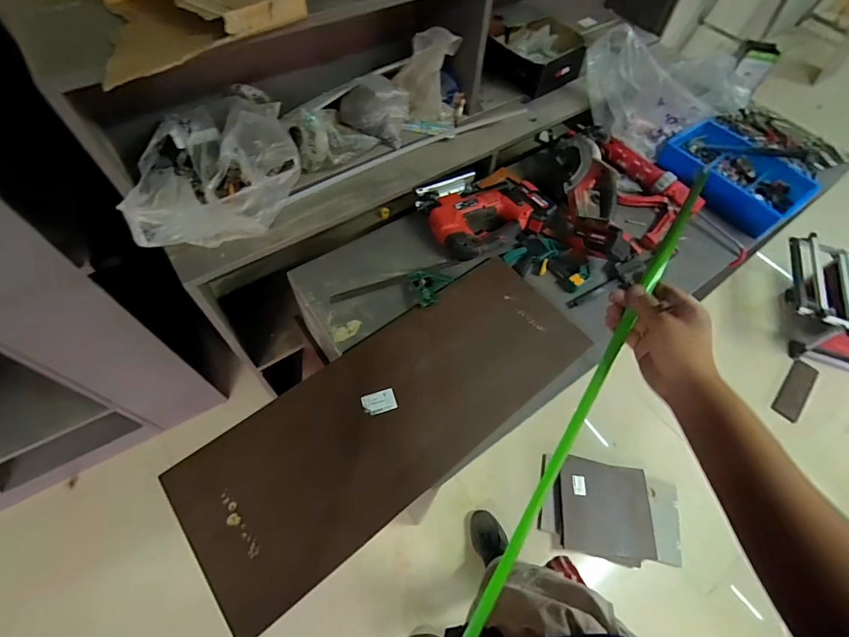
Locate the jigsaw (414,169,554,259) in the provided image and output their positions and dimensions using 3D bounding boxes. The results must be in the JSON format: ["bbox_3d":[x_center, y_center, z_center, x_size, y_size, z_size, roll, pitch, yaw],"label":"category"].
[{"bbox_3d":[0.149,-0.266,1.007,0.281,0.065,0.211,-21,63,-15],"label":"jigsaw"}]

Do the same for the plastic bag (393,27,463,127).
[{"bbox_3d":[0.008,-0.590,1.005,0.148,0.195,0.072,8,59,1],"label":"plastic bag"}]

